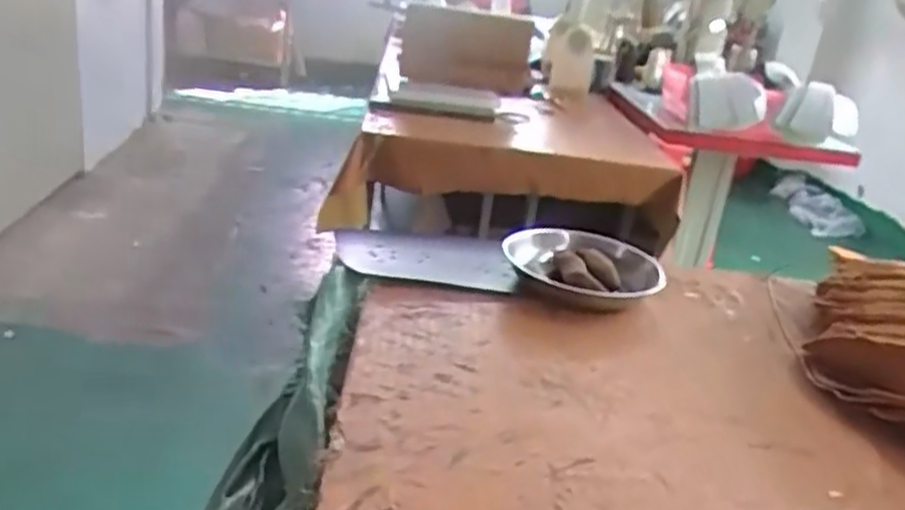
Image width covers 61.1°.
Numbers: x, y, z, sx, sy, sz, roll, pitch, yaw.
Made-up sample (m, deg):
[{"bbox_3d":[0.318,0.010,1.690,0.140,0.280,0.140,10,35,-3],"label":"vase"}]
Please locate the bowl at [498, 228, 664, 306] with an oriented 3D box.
[{"bbox_3d":[0.170,0.020,0.997,0.193,0.057,0.193,7,22,-3],"label":"bowl"}]

